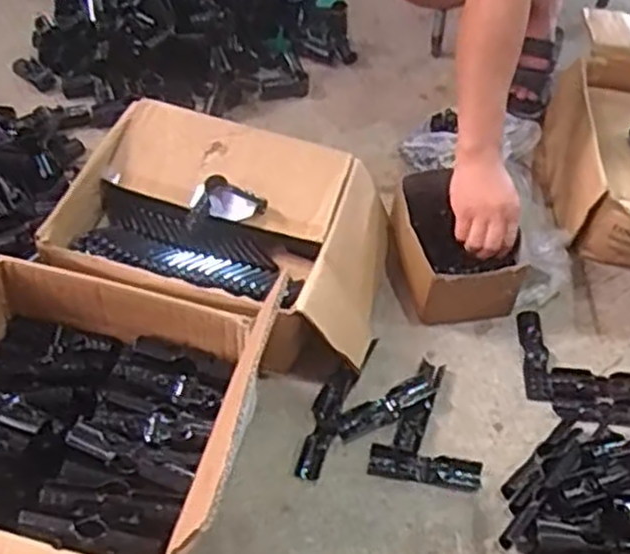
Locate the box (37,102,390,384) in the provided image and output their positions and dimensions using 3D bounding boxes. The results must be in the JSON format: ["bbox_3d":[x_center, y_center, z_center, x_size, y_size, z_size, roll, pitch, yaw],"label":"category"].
[{"bbox_3d":[-0.107,-0.042,1.012,0.389,0.151,0.293,13,52,6],"label":"box"}]

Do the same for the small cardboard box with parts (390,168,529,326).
[{"bbox_3d":[0.180,-0.048,1.074,0.151,0.084,0.217,-6,53,-10],"label":"small cardboard box with parts"}]

